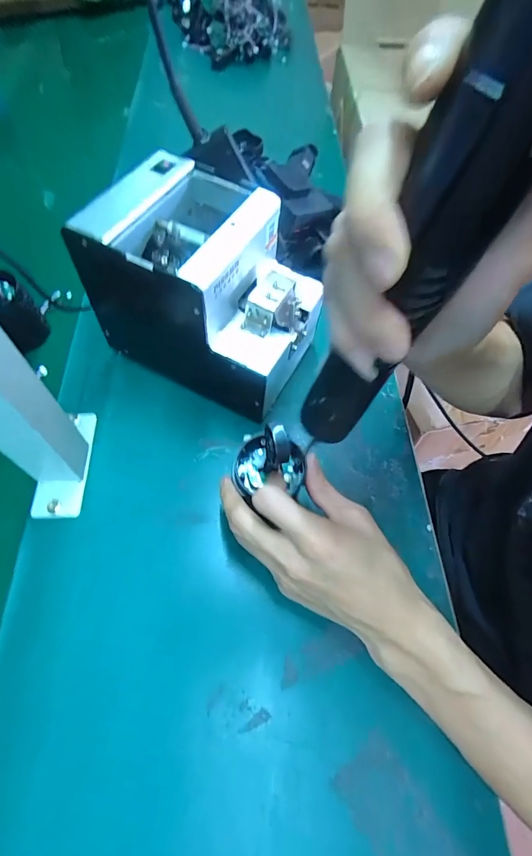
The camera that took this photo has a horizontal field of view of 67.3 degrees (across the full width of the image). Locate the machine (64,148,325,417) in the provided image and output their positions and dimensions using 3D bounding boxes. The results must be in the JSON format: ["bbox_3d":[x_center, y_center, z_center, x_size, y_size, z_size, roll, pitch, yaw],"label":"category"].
[{"bbox_3d":[-0.044,-0.126,0.362,0.174,0.143,0.130,27,63,11],"label":"machine"}]

